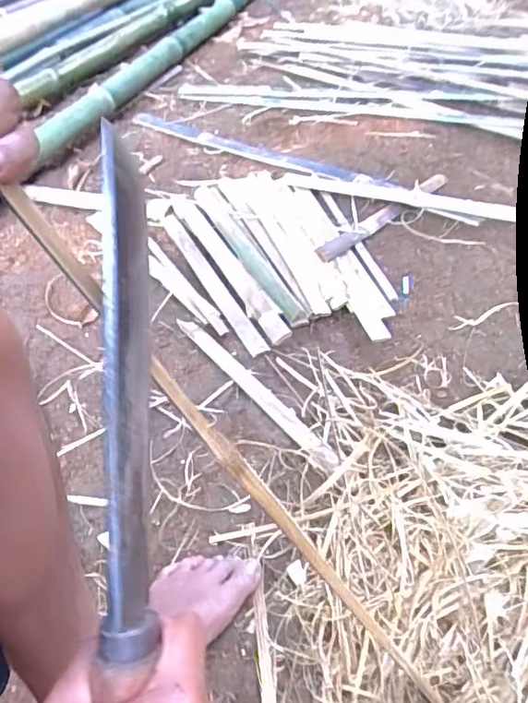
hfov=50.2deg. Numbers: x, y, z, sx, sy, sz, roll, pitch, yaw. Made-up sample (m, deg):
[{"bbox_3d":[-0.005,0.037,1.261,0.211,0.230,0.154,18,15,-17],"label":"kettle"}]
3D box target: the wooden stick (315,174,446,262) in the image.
[{"bbox_3d":[0.231,-0.262,1.050,0.030,0.022,0.383,33,56,32],"label":"wooden stick"}]

